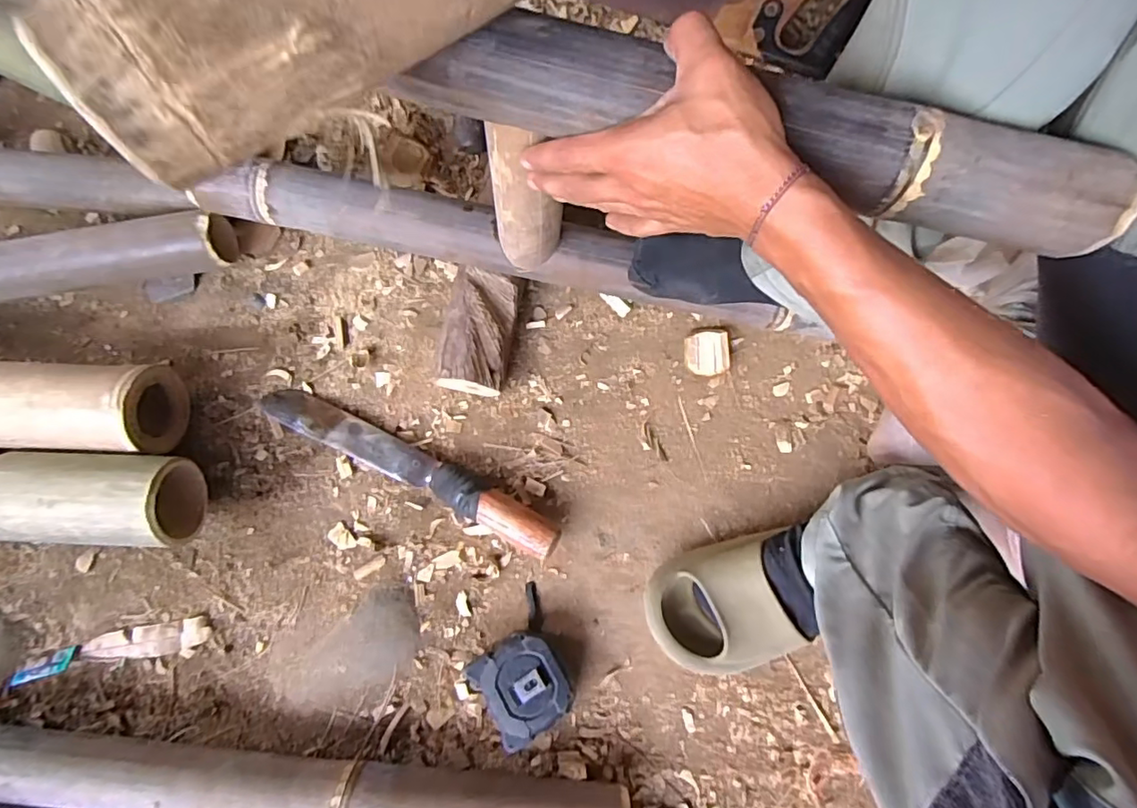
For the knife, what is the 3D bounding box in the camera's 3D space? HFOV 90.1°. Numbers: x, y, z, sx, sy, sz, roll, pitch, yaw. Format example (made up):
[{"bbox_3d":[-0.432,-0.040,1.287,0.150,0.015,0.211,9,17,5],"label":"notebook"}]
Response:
[{"bbox_3d":[-0.164,0.058,0.566,0.335,0.041,0.042,25,81,6],"label":"knife"}]

